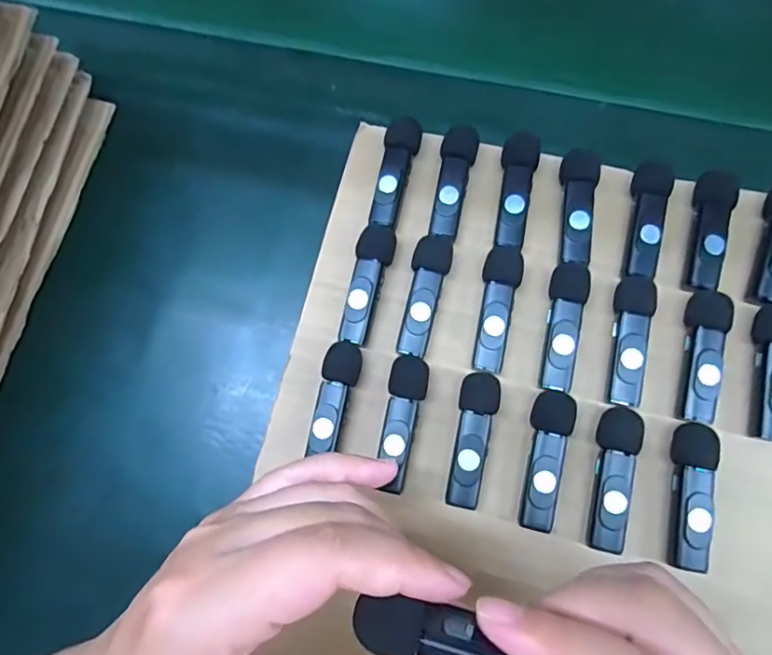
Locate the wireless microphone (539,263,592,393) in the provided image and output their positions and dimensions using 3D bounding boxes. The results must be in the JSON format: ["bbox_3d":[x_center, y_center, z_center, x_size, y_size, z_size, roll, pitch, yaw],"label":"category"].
[{"bbox_3d":[0.088,-0.001,0.268,0.018,0.010,0.063,13,75,8],"label":"wireless microphone"}]

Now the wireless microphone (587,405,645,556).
[{"bbox_3d":[0.105,0.070,0.253,0.019,0.014,0.064,14,75,8],"label":"wireless microphone"}]

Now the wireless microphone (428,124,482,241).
[{"bbox_3d":[0.036,-0.077,0.292,0.018,0.019,0.062,12,75,7],"label":"wireless microphone"}]

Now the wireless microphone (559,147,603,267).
[{"bbox_3d":[0.100,-0.062,0.282,0.019,0.016,0.060,7,75,6],"label":"wireless microphone"}]

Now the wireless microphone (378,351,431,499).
[{"bbox_3d":[0.008,0.047,0.266,0.018,0.012,0.066,8,75,5],"label":"wireless microphone"}]

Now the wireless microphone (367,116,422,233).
[{"bbox_3d":[0.005,-0.083,0.296,0.017,0.018,0.061,12,75,7],"label":"wireless microphone"}]

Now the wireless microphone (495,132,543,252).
[{"bbox_3d":[0.068,-0.071,0.288,0.019,0.018,0.063,13,75,8],"label":"wireless microphone"}]

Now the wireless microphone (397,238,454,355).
[{"bbox_3d":[0.019,-0.017,0.278,0.019,0.010,0.062,14,75,8],"label":"wireless microphone"}]

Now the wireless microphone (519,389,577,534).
[{"bbox_3d":[0.075,0.063,0.258,0.019,0.013,0.064,14,75,8],"label":"wireless microphone"}]

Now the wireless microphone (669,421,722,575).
[{"bbox_3d":[0.139,0.077,0.248,0.018,0.016,0.064,11,75,7],"label":"wireless microphone"}]

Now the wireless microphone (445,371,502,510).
[{"bbox_3d":[0.042,0.054,0.263,0.018,0.015,0.063,9,75,7],"label":"wireless microphone"}]

